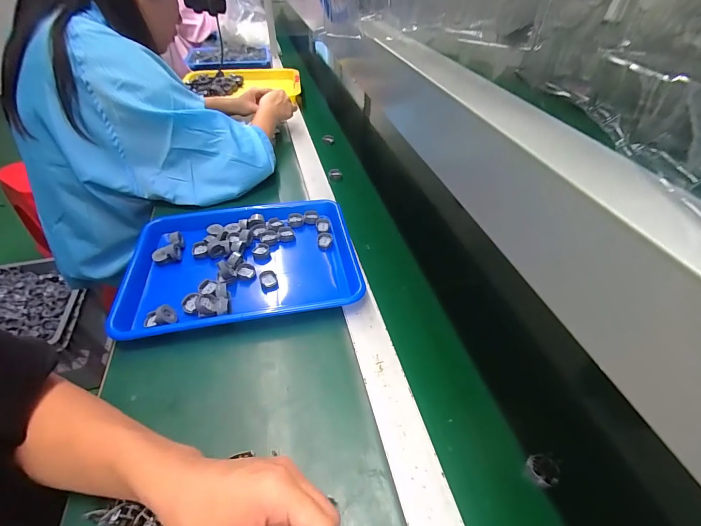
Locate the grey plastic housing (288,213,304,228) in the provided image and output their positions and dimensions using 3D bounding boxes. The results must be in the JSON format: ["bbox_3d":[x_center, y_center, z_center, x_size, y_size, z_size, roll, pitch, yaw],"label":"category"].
[{"bbox_3d":[-0.098,-0.077,0.591,0.028,0.011,0.030,-8,45,-10],"label":"grey plastic housing"}]

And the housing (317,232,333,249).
[{"bbox_3d":[-0.043,-0.038,0.554,0.025,0.013,0.033,4,44,2],"label":"housing"}]

